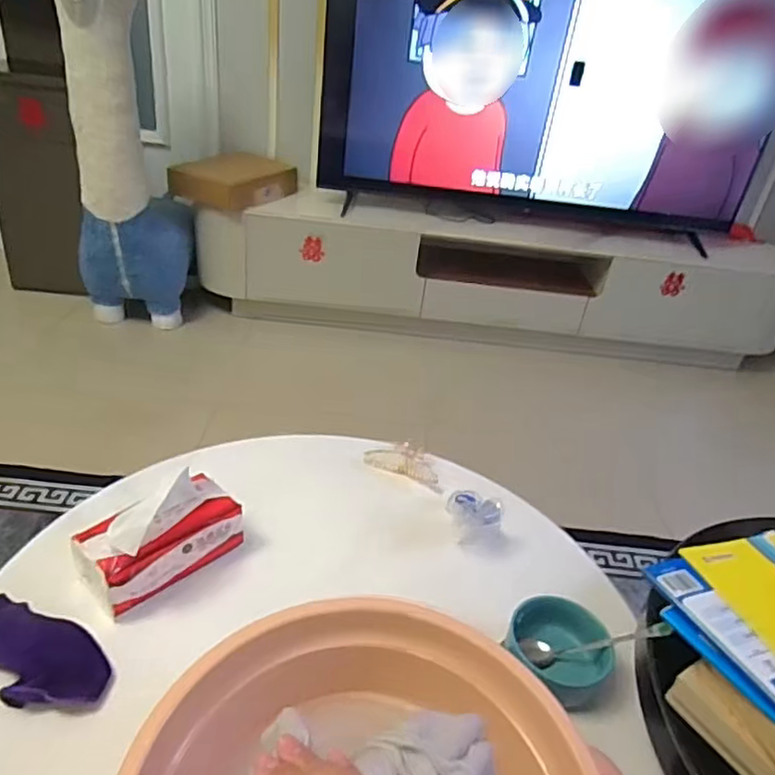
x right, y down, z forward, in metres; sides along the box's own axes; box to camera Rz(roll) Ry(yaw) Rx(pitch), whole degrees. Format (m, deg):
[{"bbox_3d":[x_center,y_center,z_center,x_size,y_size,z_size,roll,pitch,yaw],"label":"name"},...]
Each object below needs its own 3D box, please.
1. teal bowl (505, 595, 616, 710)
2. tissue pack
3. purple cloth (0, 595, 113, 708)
[{"bbox_3d":[0.194,0.296,0.707,0.113,0.047,0.106,5,33,-4],"label":"teal bowl"},{"bbox_3d":[-0.270,0.165,0.744,0.177,0.126,0.081,-23,44,-39],"label":"tissue pack"},{"bbox_3d":[-0.379,0.268,0.643,0.190,0.038,0.091,11,33,5],"label":"purple cloth"}]

